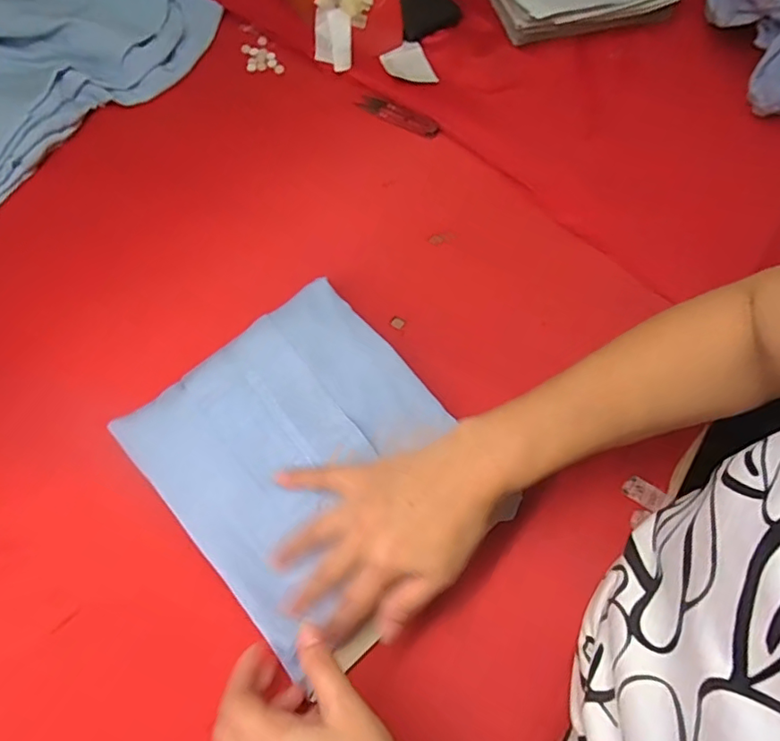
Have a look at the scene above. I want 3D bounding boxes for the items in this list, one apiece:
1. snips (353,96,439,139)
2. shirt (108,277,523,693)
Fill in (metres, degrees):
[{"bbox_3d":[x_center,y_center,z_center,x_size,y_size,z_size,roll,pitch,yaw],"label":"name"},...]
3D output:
[{"bbox_3d":[0.010,-0.279,0.580,0.100,0.010,0.023,32,69,18],"label":"snips"},{"bbox_3d":[-0.063,0.054,0.394,0.201,0.029,0.214,-39,71,-16],"label":"shirt"}]

